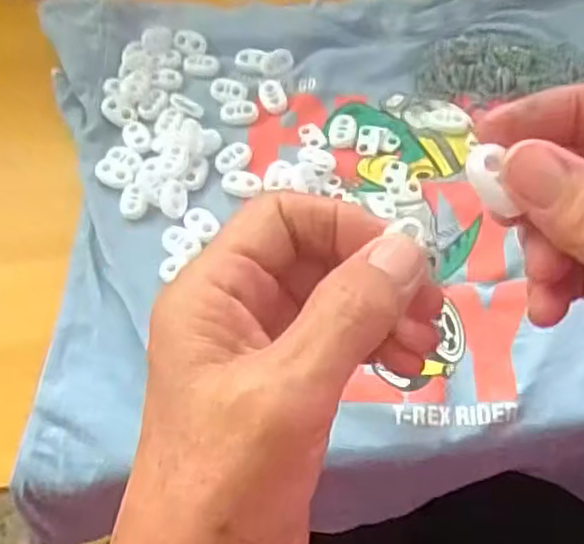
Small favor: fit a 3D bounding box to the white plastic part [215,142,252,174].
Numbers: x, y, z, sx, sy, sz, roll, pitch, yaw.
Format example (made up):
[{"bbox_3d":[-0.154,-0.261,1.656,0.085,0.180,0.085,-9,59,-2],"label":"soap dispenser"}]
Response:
[{"bbox_3d":[-0.033,-0.065,0.390,0.022,0.004,0.015,-41,66,-19],"label":"white plastic part"}]

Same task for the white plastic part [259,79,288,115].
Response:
[{"bbox_3d":[-0.011,-0.106,0.415,0.014,0.004,0.026,-16,60,-7],"label":"white plastic part"}]

